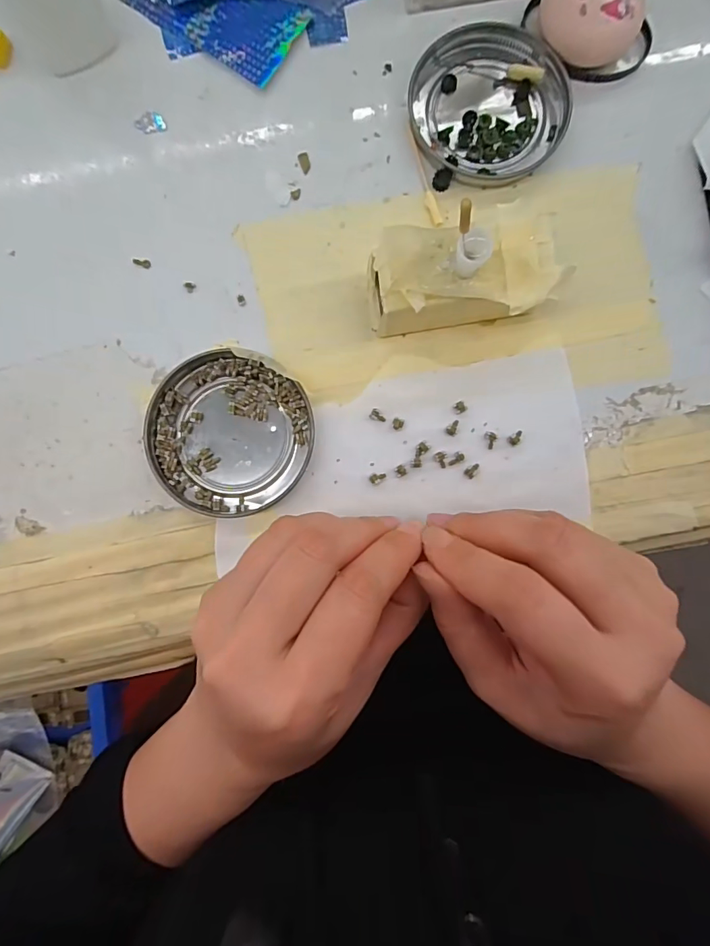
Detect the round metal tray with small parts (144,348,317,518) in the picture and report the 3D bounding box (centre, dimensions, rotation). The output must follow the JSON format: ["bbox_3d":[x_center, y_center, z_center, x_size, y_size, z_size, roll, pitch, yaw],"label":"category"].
[{"bbox_3d":[-0.061,-0.020,0.234,0.078,0.009,0.077,0,87,1],"label":"round metal tray with small parts"}]

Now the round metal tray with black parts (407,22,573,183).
[{"bbox_3d":[0.067,-0.188,0.242,0.074,0.008,0.079,0,87,1],"label":"round metal tray with black parts"}]

